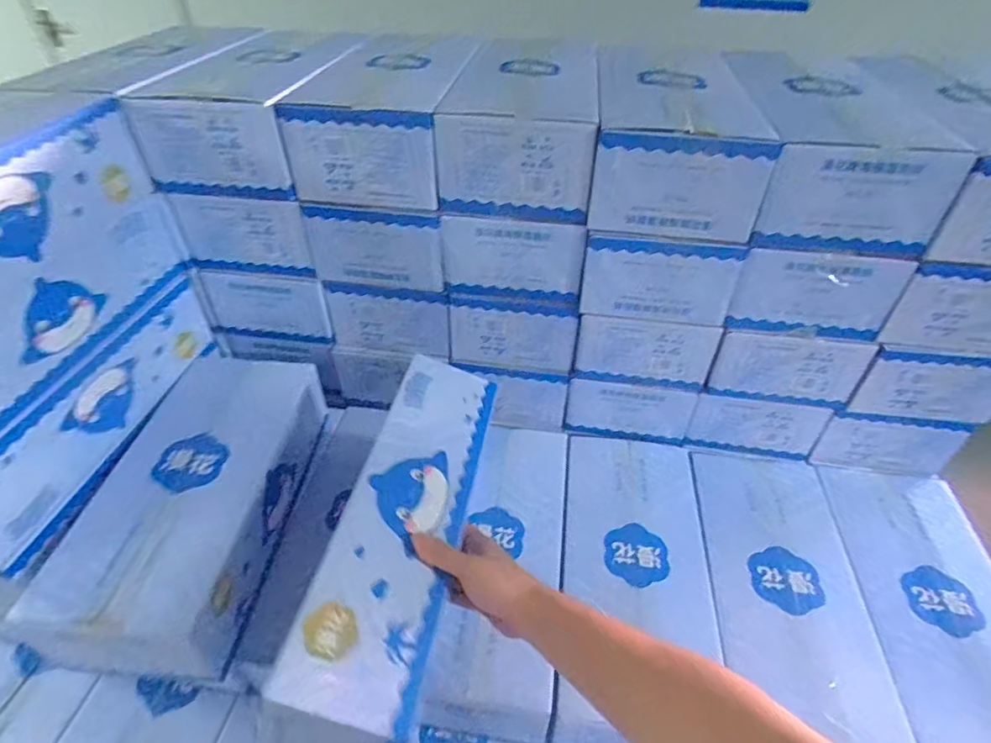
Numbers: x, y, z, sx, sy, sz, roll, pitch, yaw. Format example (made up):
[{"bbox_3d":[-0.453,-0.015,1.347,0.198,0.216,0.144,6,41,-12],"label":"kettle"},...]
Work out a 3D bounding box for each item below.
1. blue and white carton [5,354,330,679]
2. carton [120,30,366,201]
[{"bbox_3d":[-0.372,0.155,0.694,0.179,0.107,0.400,3,42,3],"label":"blue and white carton"},{"bbox_3d":[-0.329,-0.394,0.795,0.183,0.118,0.364,5,43,6],"label":"carton"}]

